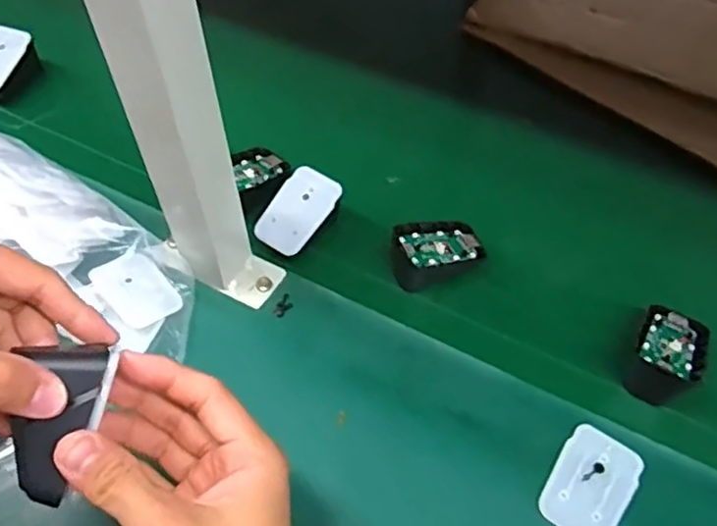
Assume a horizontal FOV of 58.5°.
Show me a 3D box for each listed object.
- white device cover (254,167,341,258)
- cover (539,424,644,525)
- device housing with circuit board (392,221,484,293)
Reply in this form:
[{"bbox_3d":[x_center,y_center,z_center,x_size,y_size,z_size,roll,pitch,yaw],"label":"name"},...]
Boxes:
[{"bbox_3d":[-0.047,-0.041,0.493,0.045,0.004,0.069,29,79,13],"label":"white device cover"},{"bbox_3d":[0.141,0.134,0.388,0.045,0.009,0.069,30,60,19],"label":"cover"},{"bbox_3d":[0.057,-0.010,0.486,0.070,0.034,0.043,-14,57,-11],"label":"device housing with circuit board"}]

